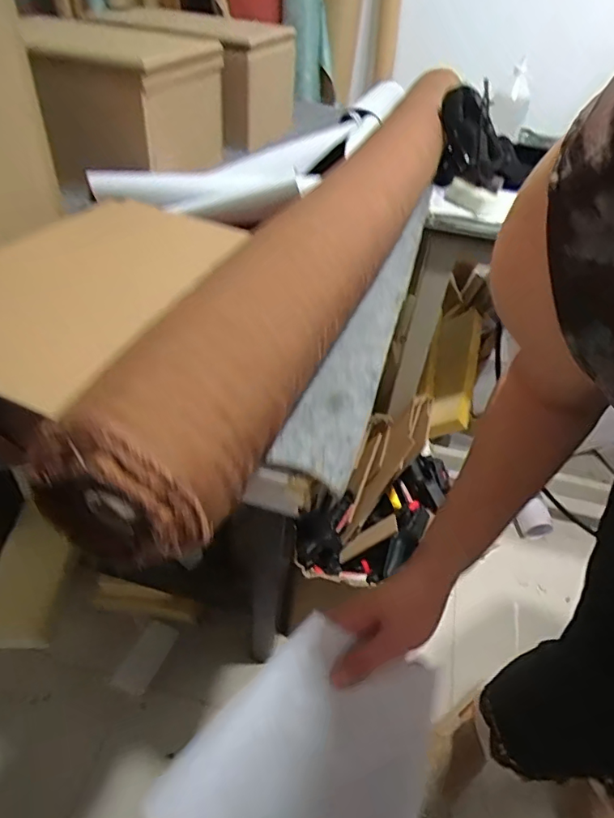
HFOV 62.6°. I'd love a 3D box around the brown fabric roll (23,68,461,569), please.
[{"bbox_3d":[0.031,-0.181,0.584,0.118,0.130,0.806,19,44,13],"label":"brown fabric roll"}]

